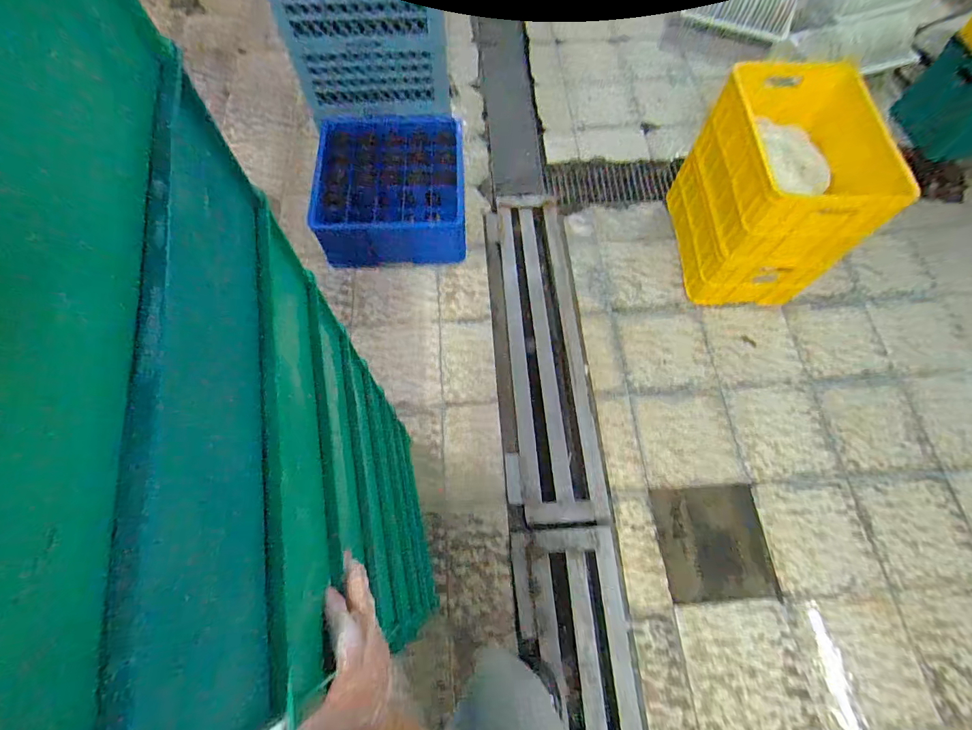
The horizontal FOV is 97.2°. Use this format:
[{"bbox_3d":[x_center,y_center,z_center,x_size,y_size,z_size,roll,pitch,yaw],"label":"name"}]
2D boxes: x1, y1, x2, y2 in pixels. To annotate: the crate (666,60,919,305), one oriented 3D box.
[{"bbox_3d":[0.861,-0.561,1.344,0.318,0.482,0.587,1,67,-2],"label":"crate"}]

